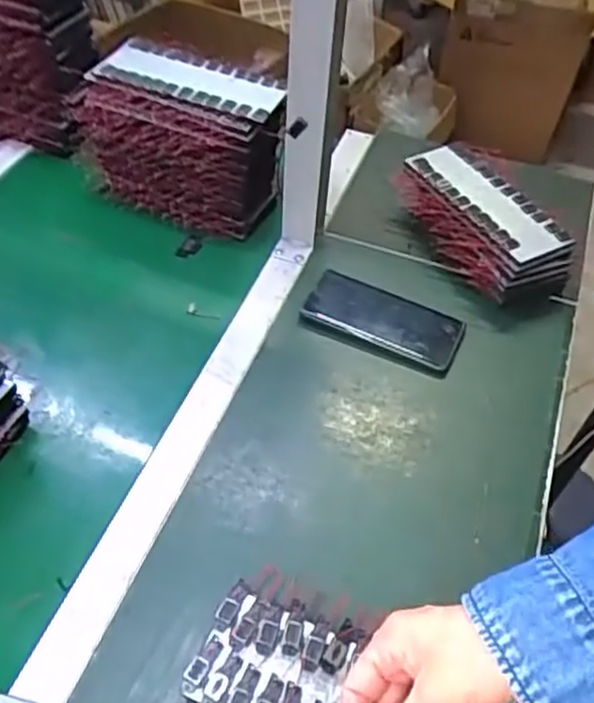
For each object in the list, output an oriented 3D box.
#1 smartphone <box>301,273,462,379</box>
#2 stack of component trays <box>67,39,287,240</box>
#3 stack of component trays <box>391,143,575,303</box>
[{"bbox_3d":[0.089,-0.031,0.733,0.161,0.010,0.085,22,52,13],"label":"smartphone"},{"bbox_3d":[-0.129,-0.239,0.802,0.232,0.157,0.090,19,51,11],"label":"stack of component trays"},{"bbox_3d":[0.206,-0.148,0.801,0.114,0.068,0.212,-17,54,-18],"label":"stack of component trays"}]

